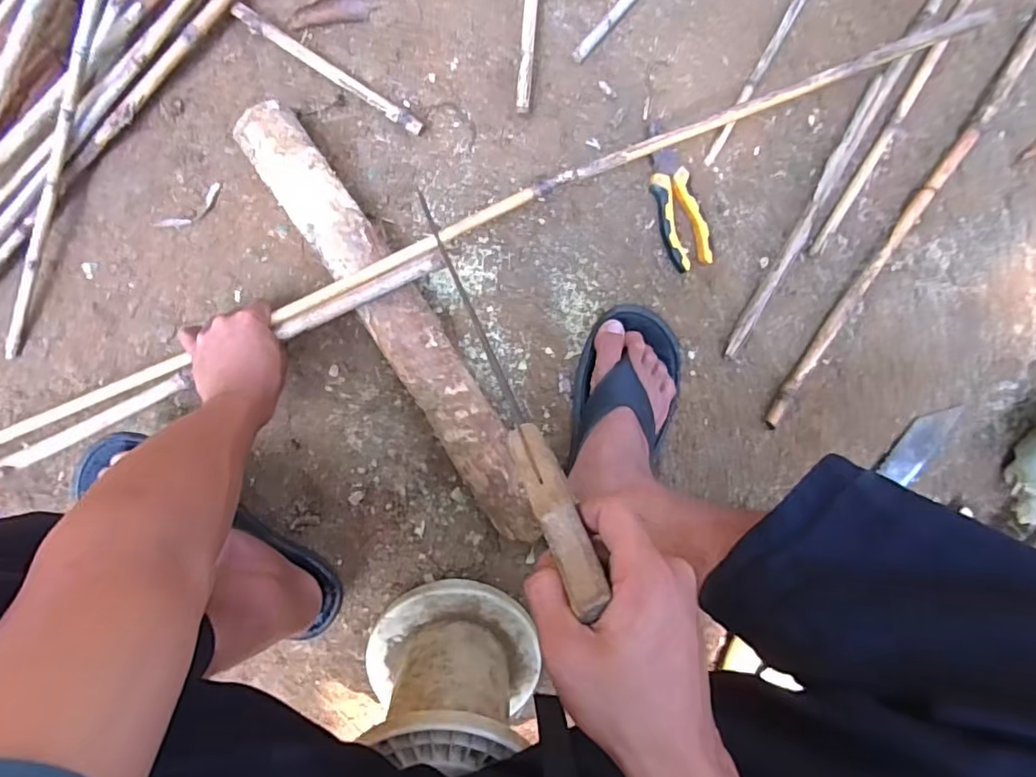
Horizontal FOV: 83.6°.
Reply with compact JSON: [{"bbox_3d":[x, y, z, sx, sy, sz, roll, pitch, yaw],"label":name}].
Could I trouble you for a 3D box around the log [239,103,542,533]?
[{"bbox_3d":[-0.128,-0.080,0.595,0.071,0.063,0.443,-32,97,4],"label":"log"}]

